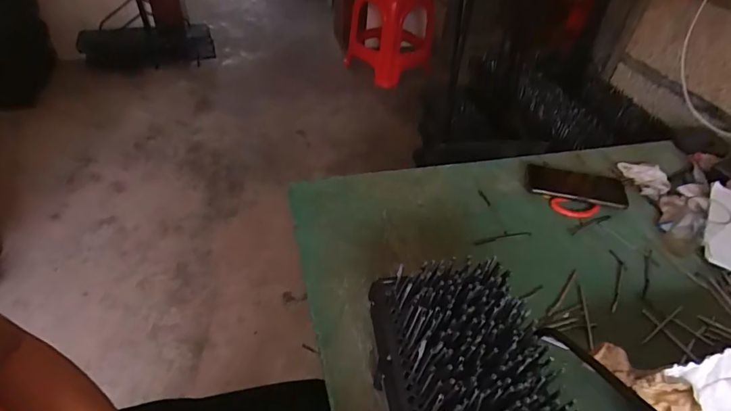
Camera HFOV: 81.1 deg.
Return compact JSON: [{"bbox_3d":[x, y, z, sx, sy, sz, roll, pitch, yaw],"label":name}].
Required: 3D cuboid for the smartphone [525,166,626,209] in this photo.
[{"bbox_3d":[0.360,-0.033,0.730,0.159,0.014,0.063,13,62,7],"label":"smartphone"}]

